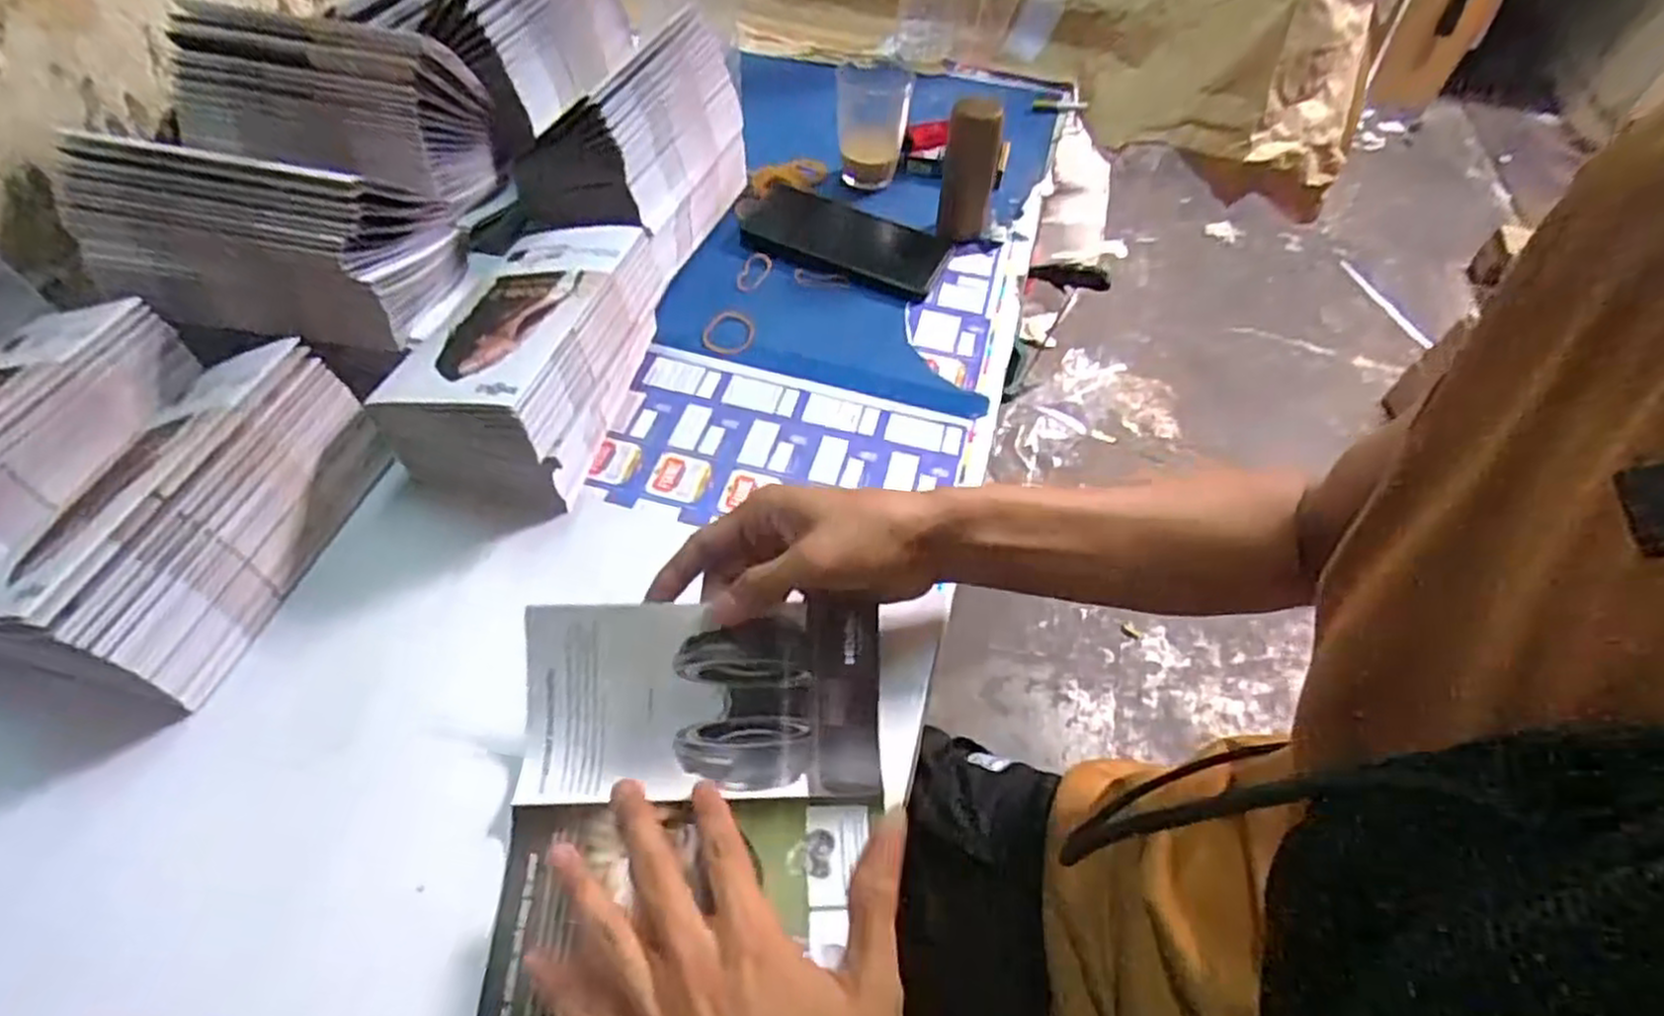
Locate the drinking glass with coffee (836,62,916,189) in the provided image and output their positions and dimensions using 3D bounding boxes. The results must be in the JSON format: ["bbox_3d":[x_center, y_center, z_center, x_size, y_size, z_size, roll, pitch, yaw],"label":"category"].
[{"bbox_3d":[0.032,-0.345,0.695,0.058,0.098,0.069,-2,53,-5],"label":"drinking glass with coffee"}]

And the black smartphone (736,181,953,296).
[{"bbox_3d":[0.003,-0.230,0.663,0.184,0.017,0.085,19,54,11],"label":"black smartphone"}]

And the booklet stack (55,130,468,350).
[{"bbox_3d":[-0.337,-0.172,0.470,0.188,0.089,0.103,5,52,0],"label":"booklet stack"}]

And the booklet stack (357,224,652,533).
[{"bbox_3d":[-0.189,-0.093,0.492,0.117,0.091,0.190,14,53,7],"label":"booklet stack"}]

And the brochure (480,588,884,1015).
[{"bbox_3d":[-0.062,0.133,0.360,0.171,0.051,0.180,1,53,-3],"label":"brochure"}]

